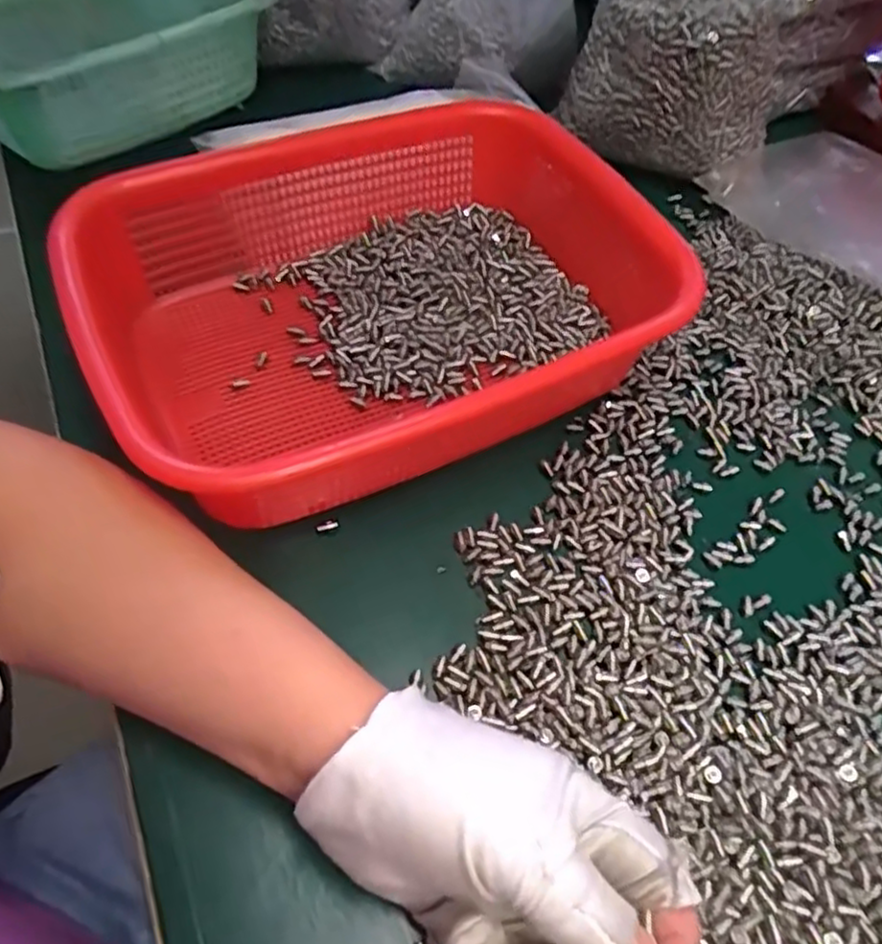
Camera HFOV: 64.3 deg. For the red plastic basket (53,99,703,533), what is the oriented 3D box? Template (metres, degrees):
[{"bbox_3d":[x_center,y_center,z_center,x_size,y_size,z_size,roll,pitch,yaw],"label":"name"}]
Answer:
[{"bbox_3d":[-0.017,-0.096,0.376,0.300,0.078,0.215,-25,61,-18],"label":"red plastic basket"}]

